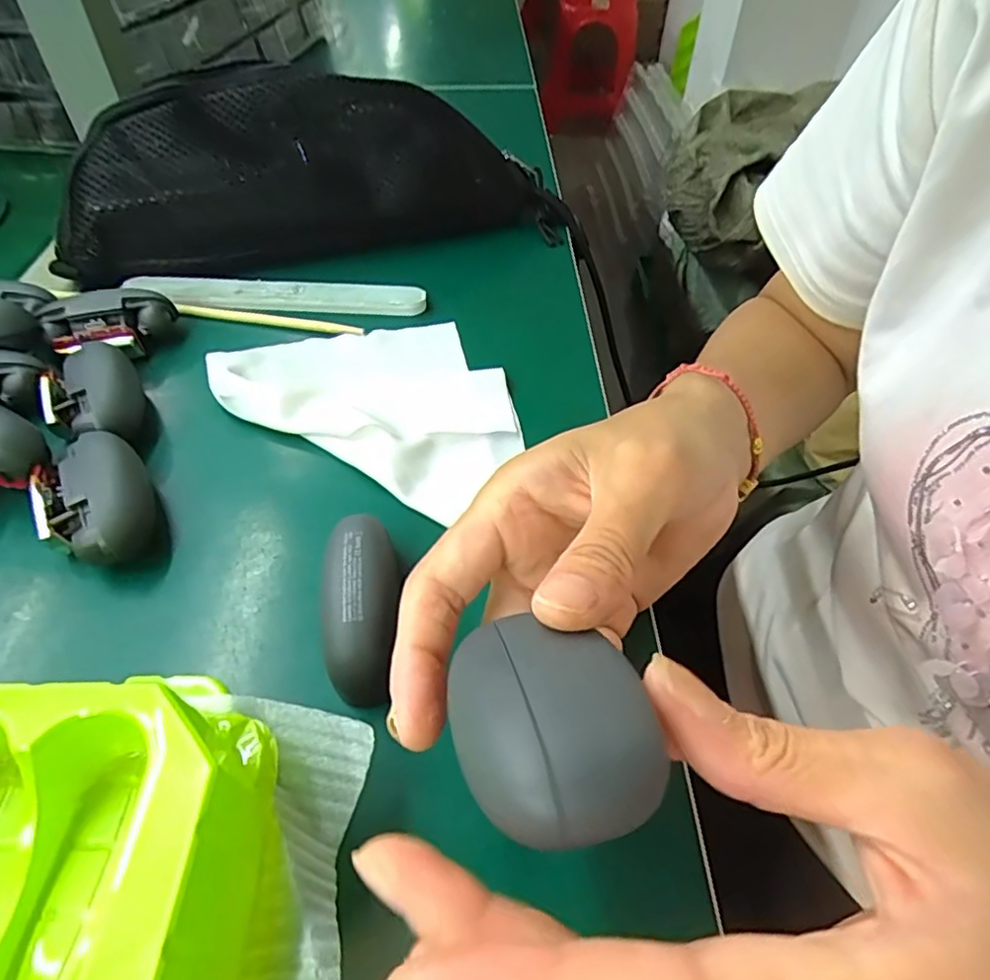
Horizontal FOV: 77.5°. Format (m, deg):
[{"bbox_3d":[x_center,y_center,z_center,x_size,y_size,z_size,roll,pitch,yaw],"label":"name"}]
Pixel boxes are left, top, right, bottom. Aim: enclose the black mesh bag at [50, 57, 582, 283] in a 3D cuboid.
[{"bbox_3d":[-0.103,-0.198,0.376,0.299,0.097,0.068,-11,51,-9],"label":"black mesh bag"}]

